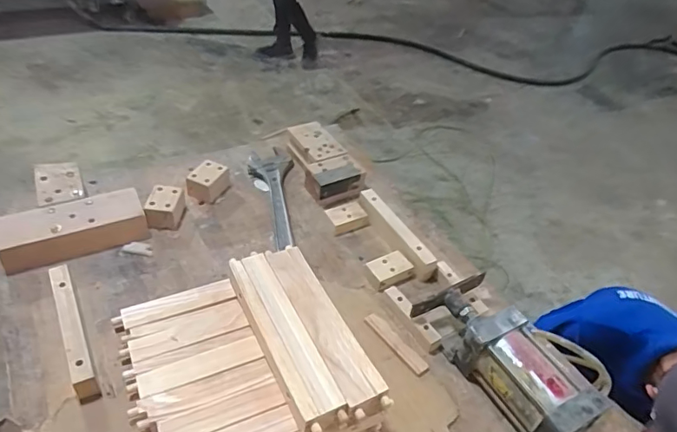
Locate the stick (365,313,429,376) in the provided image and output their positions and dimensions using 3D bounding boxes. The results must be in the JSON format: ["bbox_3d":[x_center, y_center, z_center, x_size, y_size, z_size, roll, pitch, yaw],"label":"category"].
[{"bbox_3d":[0.094,0.205,0.804,0.027,0.006,0.125,-26,52,-32],"label":"stick"}]

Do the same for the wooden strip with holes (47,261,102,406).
[{"bbox_3d":[-0.393,0.166,0.736,0.030,0.043,0.231,-17,47,-26],"label":"wooden strip with holes"}]

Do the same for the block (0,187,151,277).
[{"bbox_3d":[-0.469,0.019,0.881,0.231,0.058,0.091,-16,47,-24],"label":"block"}]

